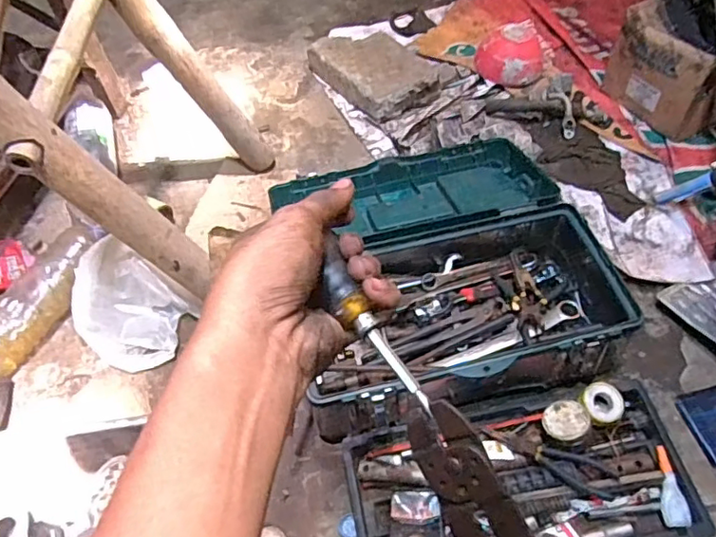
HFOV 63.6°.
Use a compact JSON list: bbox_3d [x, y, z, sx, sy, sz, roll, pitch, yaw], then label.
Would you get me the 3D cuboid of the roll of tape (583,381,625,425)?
[{"bbox_3d":[0.339,0.186,0.799,0.053,0.020,0.053,-1,54,2],"label":"roll of tape"}]

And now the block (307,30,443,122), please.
[{"bbox_3d":[0.040,-0.437,1.273,0.174,0.064,0.270,-34,59,-20],"label":"block"}]

